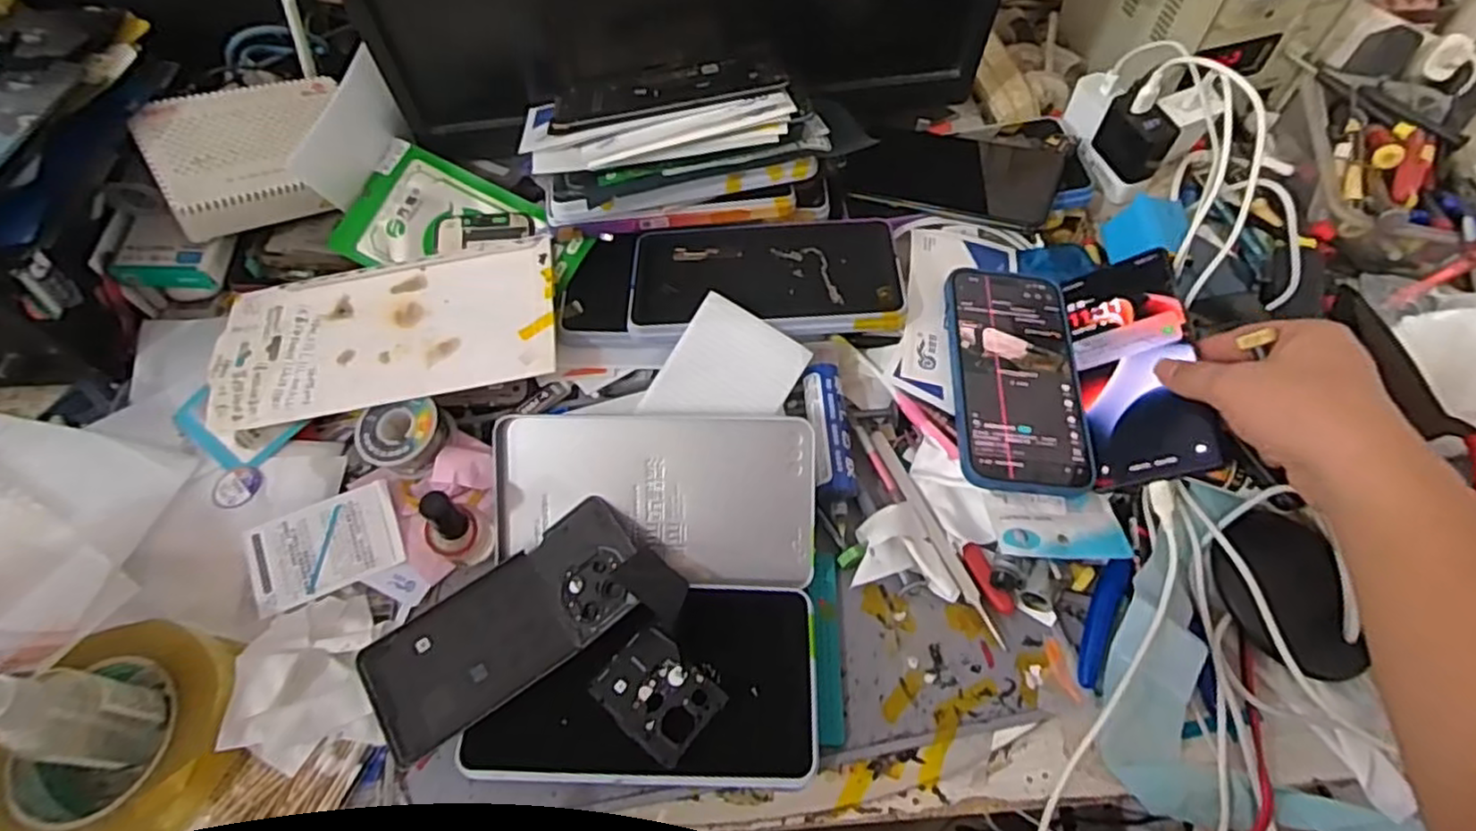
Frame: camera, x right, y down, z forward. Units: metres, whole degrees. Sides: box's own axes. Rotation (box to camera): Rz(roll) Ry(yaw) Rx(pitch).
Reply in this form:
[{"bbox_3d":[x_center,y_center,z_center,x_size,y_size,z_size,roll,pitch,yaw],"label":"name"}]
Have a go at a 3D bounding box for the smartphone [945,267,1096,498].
[{"bbox_3d":[0.181,-0.027,0.460,0.081,0.007,0.163,5,62,-1],"label":"smartphone"}]

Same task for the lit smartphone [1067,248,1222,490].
[{"bbox_3d":[0.251,-0.033,0.447,0.064,0.008,0.159,-19,52,37],"label":"lit smartphone"}]

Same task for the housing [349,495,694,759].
[{"bbox_3d":[-0.121,0.115,0.394,0.167,0.016,0.083,-31,63,-13],"label":"housing"}]

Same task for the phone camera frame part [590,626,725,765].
[{"bbox_3d":[-0.043,0.150,0.386,0.063,0.007,0.052,34,66,19],"label":"phone camera frame part"}]

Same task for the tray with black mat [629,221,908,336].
[{"bbox_3d":[0.019,-0.100,0.498,0.184,0.019,0.107,-3,54,3],"label":"tray with black mat"}]

